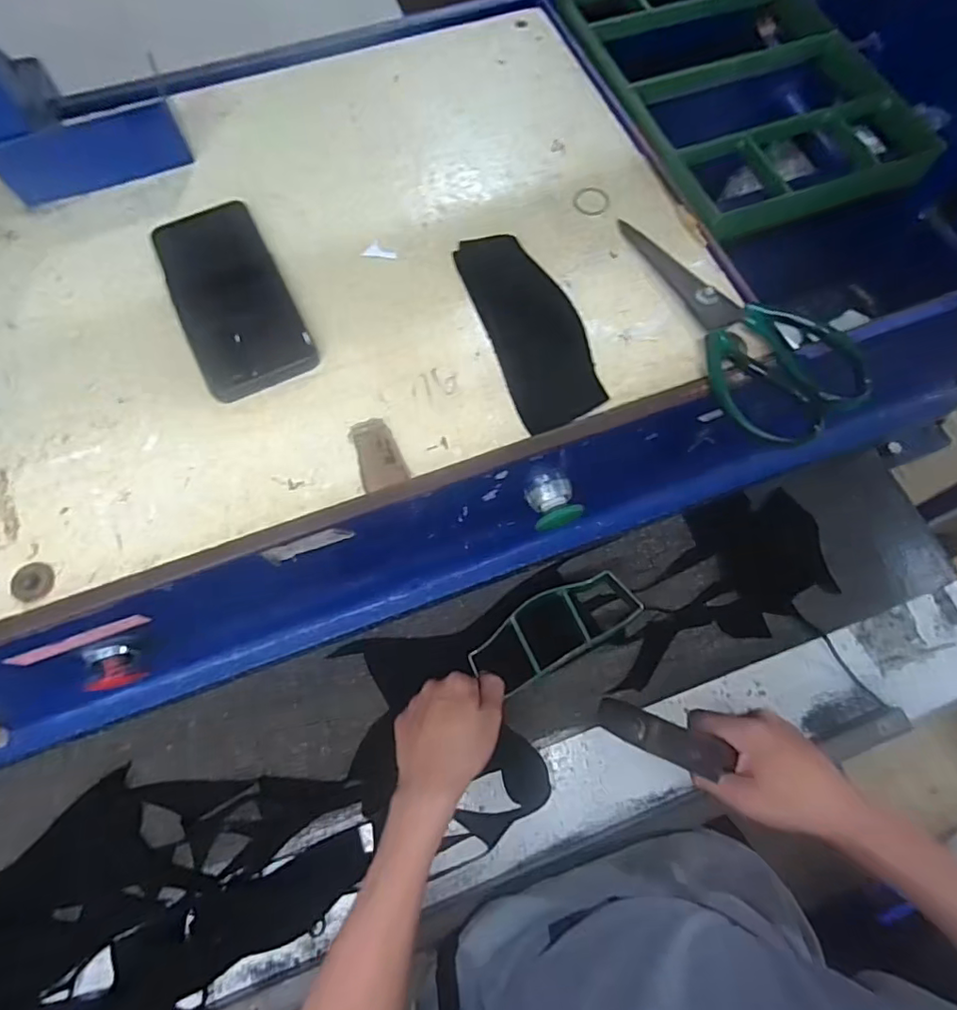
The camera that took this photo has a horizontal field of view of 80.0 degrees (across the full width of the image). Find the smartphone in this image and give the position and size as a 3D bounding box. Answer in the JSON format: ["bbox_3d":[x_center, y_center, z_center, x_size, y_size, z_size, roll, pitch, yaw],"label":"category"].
[{"bbox_3d":[-0.179,-0.152,0.412,0.075,0.007,0.161,-25,72,-9],"label":"smartphone"}]

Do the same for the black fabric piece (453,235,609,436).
[{"bbox_3d":[0.037,-0.130,0.406,0.063,0.004,0.164,-18,71,-6],"label":"black fabric piece"}]

